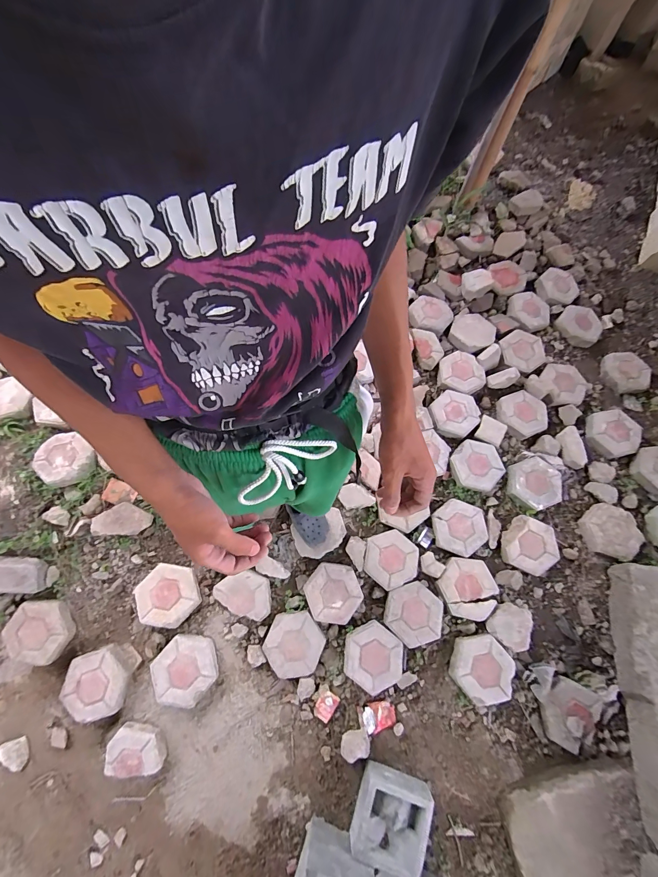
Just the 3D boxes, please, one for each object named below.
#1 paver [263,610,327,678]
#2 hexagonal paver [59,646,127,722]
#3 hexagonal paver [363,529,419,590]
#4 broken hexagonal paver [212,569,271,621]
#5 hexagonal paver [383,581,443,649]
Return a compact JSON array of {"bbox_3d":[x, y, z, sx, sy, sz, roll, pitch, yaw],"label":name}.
[{"bbox_3d":[-0.122,0.710,1.197,0.201,0.032,0.189,-7,71,-4],"label":"paver"},{"bbox_3d":[-0.779,0.818,1.152,0.196,0.050,0.212,-7,71,-4],"label":"hexagonal paver"},{"bbox_3d":[0.236,0.451,1.302,0.209,0.036,0.201,-20,73,-8],"label":"hexagonal paver"},{"bbox_3d":[-0.304,0.554,1.248,0.206,0.048,0.143,19,72,5],"label":"broken hexagonal paver"},{"bbox_3d":[0.310,0.632,1.247,0.214,0.042,0.197,43,75,12],"label":"hexagonal paver"}]

